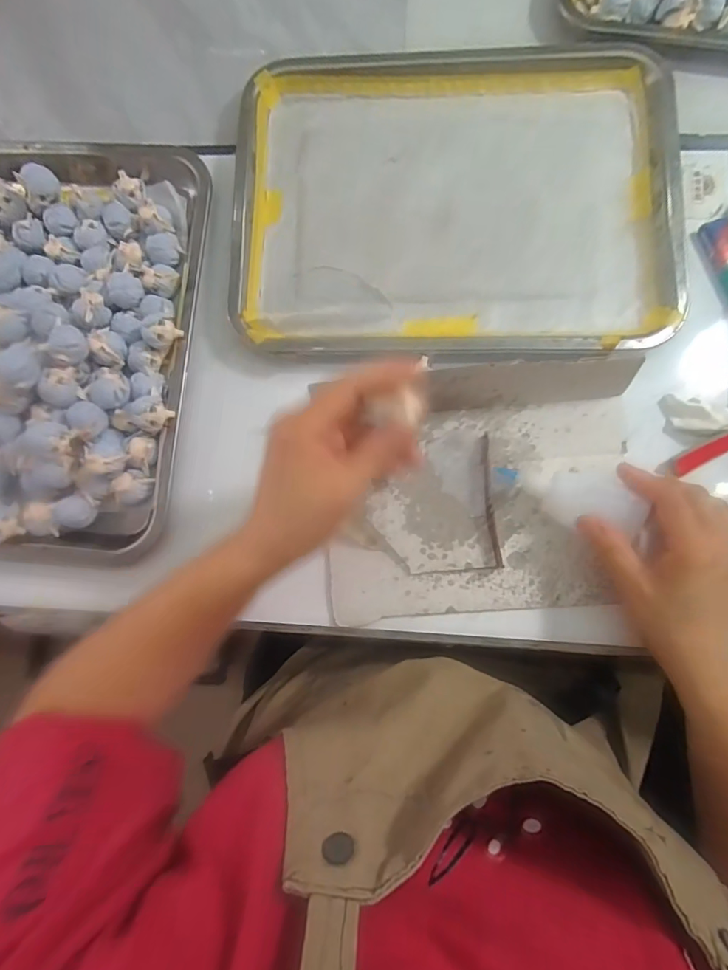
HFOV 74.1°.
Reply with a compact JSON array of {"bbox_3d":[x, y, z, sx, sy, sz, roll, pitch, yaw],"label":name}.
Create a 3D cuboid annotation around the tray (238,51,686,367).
[{"bbox_3d":[0.069,-0.237,0.394,0.346,0.017,0.280,4,83,5],"label":"tray"}]

